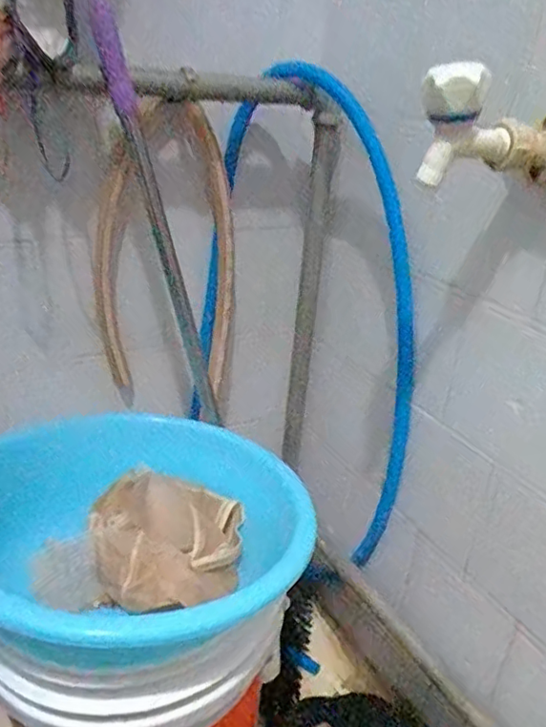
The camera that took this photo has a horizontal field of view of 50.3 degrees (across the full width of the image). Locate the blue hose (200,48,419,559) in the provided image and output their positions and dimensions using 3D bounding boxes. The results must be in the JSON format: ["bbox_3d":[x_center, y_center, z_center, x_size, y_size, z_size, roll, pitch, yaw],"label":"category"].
[{"bbox_3d":[0.037,-0.043,0.743,0.316,0.593,0.094,12,27,19],"label":"blue hose"}]

